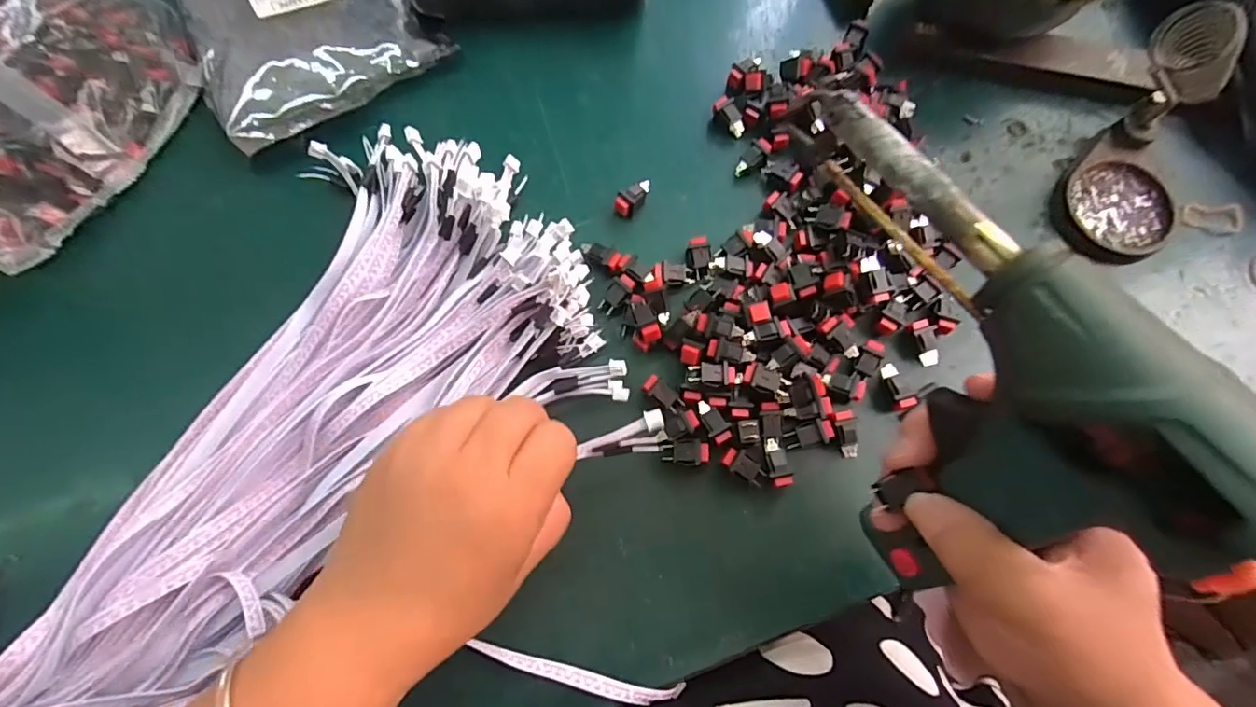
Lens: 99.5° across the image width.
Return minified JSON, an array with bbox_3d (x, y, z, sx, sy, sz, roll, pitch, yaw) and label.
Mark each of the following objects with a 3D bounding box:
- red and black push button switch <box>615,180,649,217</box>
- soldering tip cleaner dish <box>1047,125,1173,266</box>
[{"bbox_3d":[0.003,-0.096,0.333,0.028,0.014,0.011,-38,78,-9],"label":"red and black push button switch"},{"bbox_3d":[0.307,-0.094,0.332,0.068,0.015,0.073,42,80,10],"label":"soldering tip cleaner dish"}]

